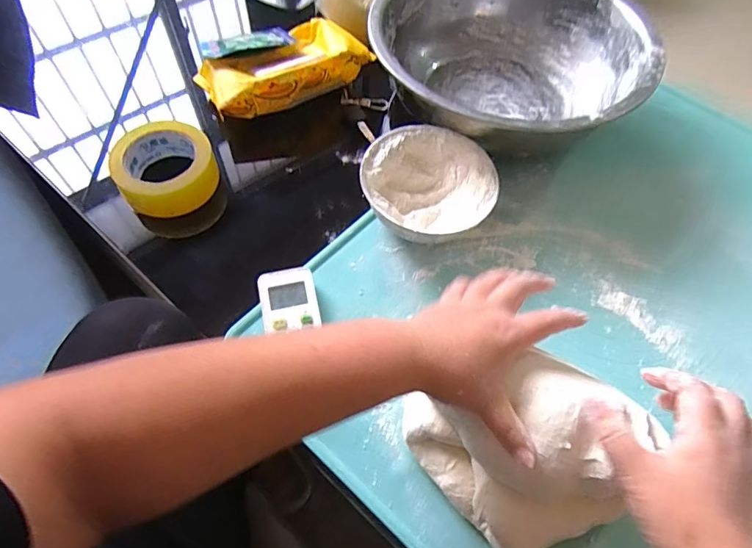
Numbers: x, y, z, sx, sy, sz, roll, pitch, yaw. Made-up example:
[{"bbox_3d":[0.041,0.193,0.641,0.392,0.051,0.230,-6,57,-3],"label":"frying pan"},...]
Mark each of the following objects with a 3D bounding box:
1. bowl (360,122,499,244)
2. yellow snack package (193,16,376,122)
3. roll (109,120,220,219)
[{"bbox_3d":[0.057,-0.096,0.525,0.140,0.047,0.140,1,60,-2],"label":"bowl"},{"bbox_3d":[-0.123,-0.268,0.612,0.202,0.056,0.109,-27,65,-16],"label":"yellow snack package"},{"bbox_3d":[-0.241,-0.117,0.531,0.097,0.053,0.104,1,60,-2],"label":"roll"}]

